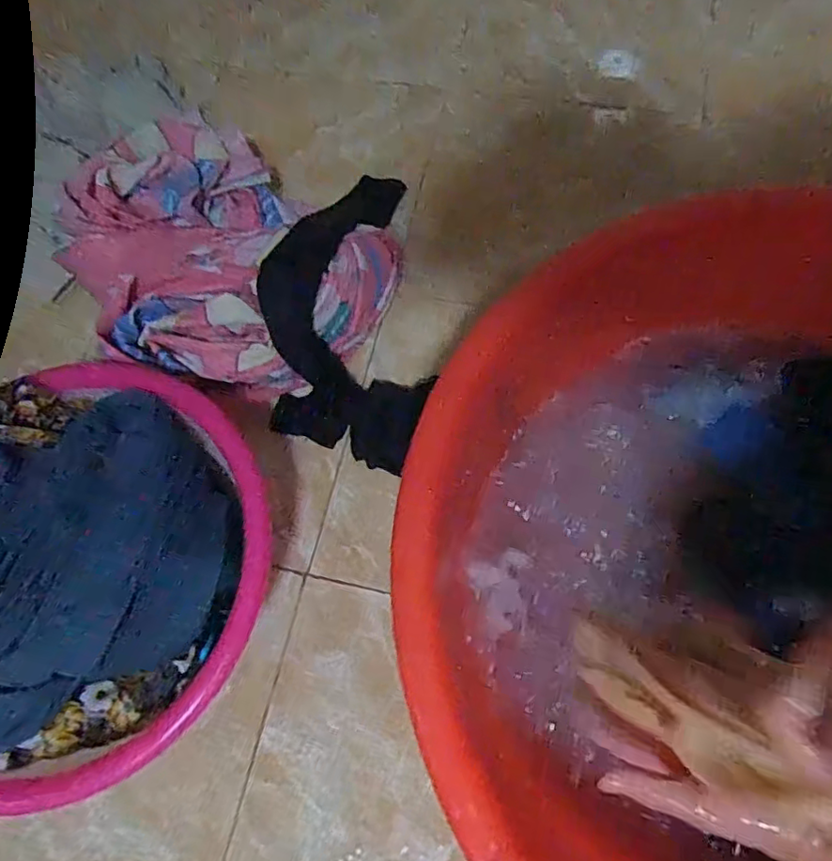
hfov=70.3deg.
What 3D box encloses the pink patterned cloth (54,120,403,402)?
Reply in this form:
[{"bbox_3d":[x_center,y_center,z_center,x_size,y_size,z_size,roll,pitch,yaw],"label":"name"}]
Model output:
[{"bbox_3d":[-0.198,-0.167,0.583,0.323,0.101,0.242,41,76,16],"label":"pink patterned cloth"}]

